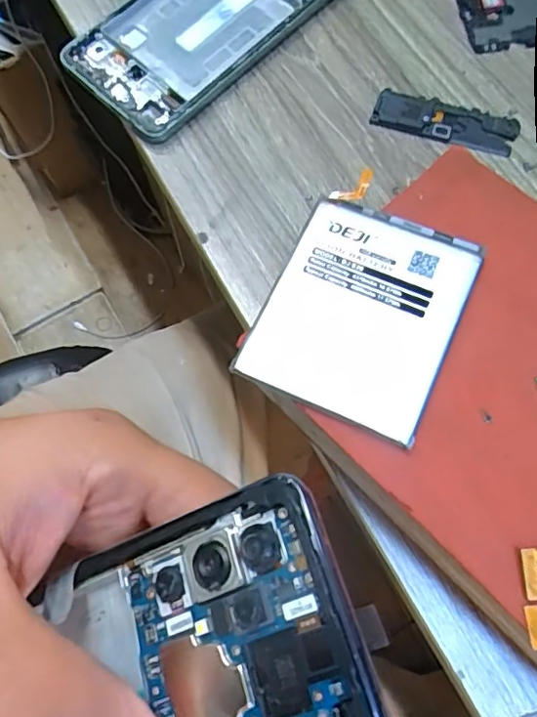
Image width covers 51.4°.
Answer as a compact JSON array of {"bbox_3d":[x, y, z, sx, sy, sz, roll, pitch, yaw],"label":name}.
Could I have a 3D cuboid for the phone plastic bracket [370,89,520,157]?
[{"bbox_3d":[0.082,-0.110,0.257,0.064,0.005,0.022,18,73,9],"label":"phone plastic bracket"}]

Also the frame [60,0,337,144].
[{"bbox_3d":[-0.023,-0.174,0.281,0.153,0.011,0.069,-42,74,-11],"label":"frame"}]

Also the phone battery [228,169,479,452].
[{"bbox_3d":[0.031,-0.017,0.186,0.060,0.004,0.076,23,74,10],"label":"phone battery"}]

